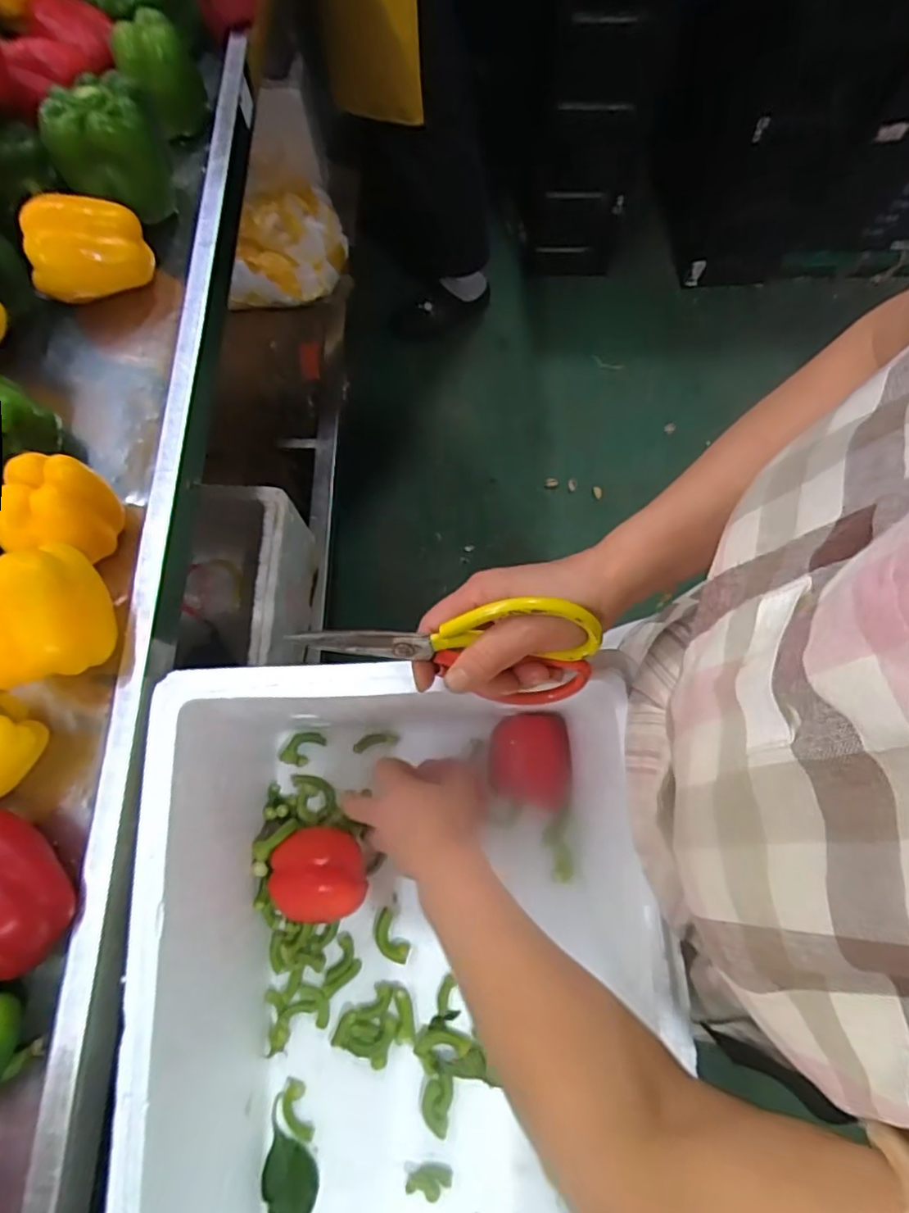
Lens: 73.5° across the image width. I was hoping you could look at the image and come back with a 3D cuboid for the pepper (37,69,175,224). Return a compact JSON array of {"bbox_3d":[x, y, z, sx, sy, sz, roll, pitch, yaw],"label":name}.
[{"bbox_3d":[-0.300,-0.397,0.535,0.092,0.084,0.070,-27,74,-8],"label":"pepper"}]

